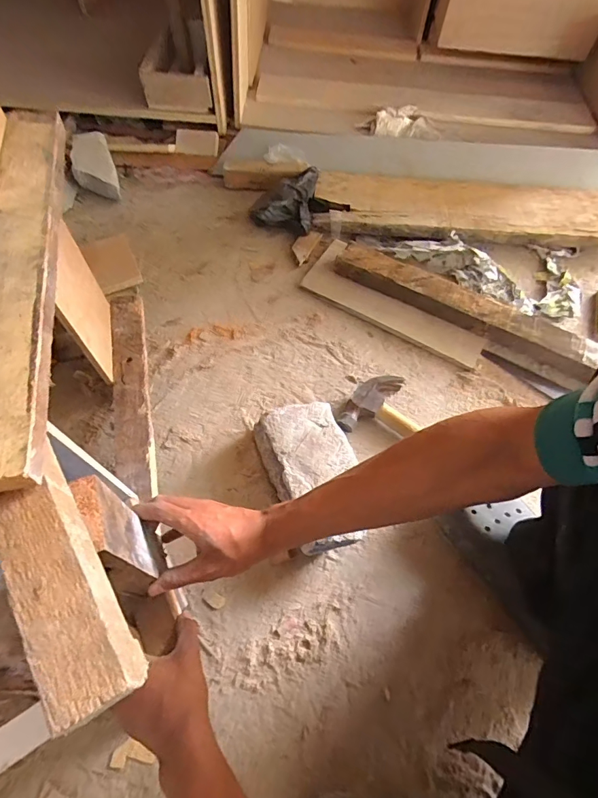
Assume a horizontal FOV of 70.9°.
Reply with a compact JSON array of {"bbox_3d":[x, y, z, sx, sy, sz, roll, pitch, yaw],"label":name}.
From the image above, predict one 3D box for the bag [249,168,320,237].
[{"bbox_3d":[-0.028,-0.425,0.898,0.125,0.061,0.158,11,62,3],"label":"bag"}]

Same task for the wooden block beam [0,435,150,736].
[{"bbox_3d":[-0.145,0.111,0.259,0.044,0.038,0.150,-28,65,-17],"label":"wooden block beam"}]

